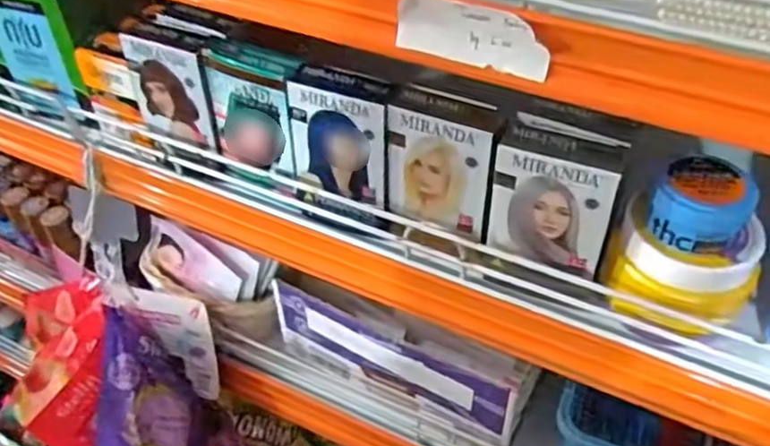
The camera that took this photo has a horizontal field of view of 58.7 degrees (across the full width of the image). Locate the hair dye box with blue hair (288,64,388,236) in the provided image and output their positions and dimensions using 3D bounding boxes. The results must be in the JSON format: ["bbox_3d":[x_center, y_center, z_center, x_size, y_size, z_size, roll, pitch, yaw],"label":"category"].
[{"bbox_3d":[-0.026,-0.044,0.457,0.066,0.113,0.030,16,46,17],"label":"hair dye box with blue hair"}]

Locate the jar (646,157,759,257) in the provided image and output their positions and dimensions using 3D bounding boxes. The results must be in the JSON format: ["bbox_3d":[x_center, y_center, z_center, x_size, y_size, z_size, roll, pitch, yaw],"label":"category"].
[{"bbox_3d":[0.173,-0.009,0.379,0.050,0.036,0.045,22,49,23],"label":"jar"}]

